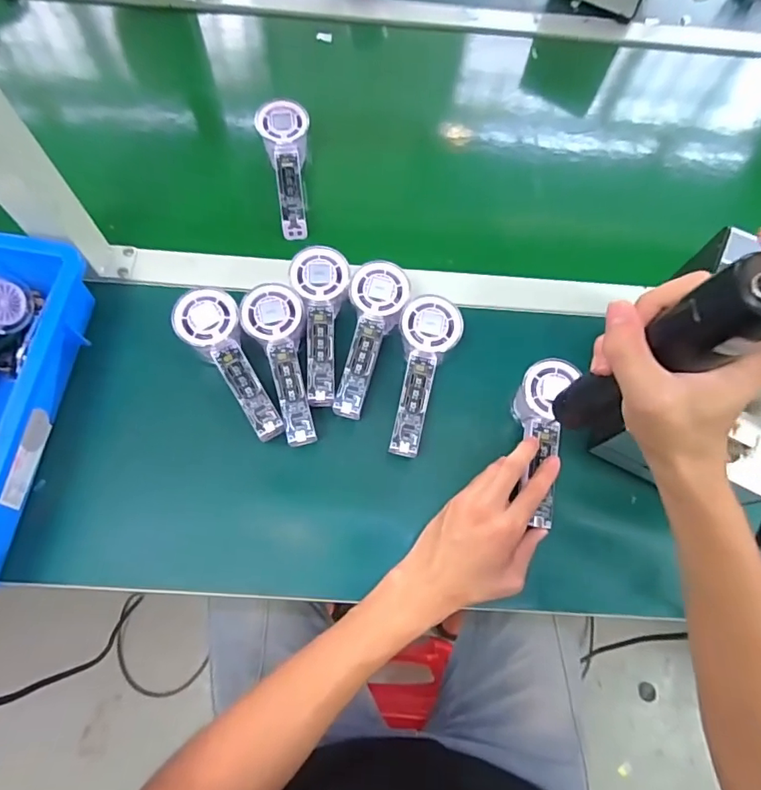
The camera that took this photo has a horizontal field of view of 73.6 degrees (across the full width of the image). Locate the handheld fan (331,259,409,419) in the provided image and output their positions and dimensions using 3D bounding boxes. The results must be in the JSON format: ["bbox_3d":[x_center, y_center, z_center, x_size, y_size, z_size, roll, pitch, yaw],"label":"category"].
[{"bbox_3d":[-0.011,-0.051,0.484,0.054,0.033,0.152,13,82,2],"label":"handheld fan"}]

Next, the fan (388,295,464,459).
[{"bbox_3d":[0.038,-0.016,0.477,0.053,0.044,0.148,12,81,2],"label":"fan"}]

